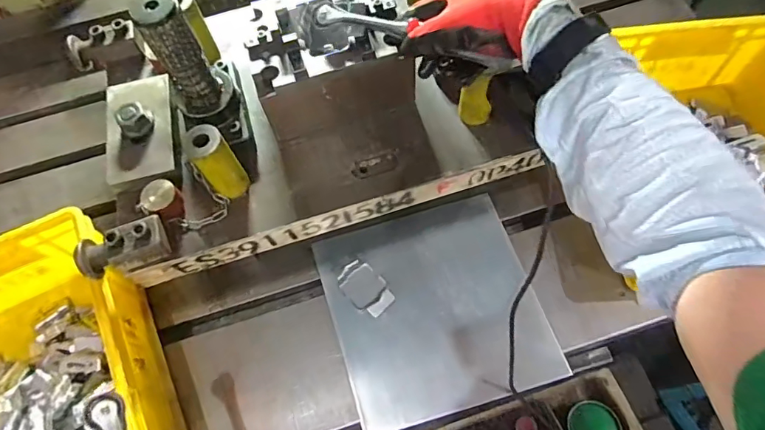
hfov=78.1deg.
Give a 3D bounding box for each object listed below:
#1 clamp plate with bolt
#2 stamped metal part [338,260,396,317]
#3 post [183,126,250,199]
[{"bbox_3d":[-0.296,-0.112,0.576,0.086,0.038,0.166,-14,65,-3],"label":"clamp plate with bolt"},{"bbox_3d":[-0.022,0.098,0.627,0.052,0.007,0.076,-35,68,-12],"label":"stamped metal part"},{"bbox_3d":[-0.179,-0.054,0.520,0.041,0.098,0.043,-1,65,3],"label":"post"}]

